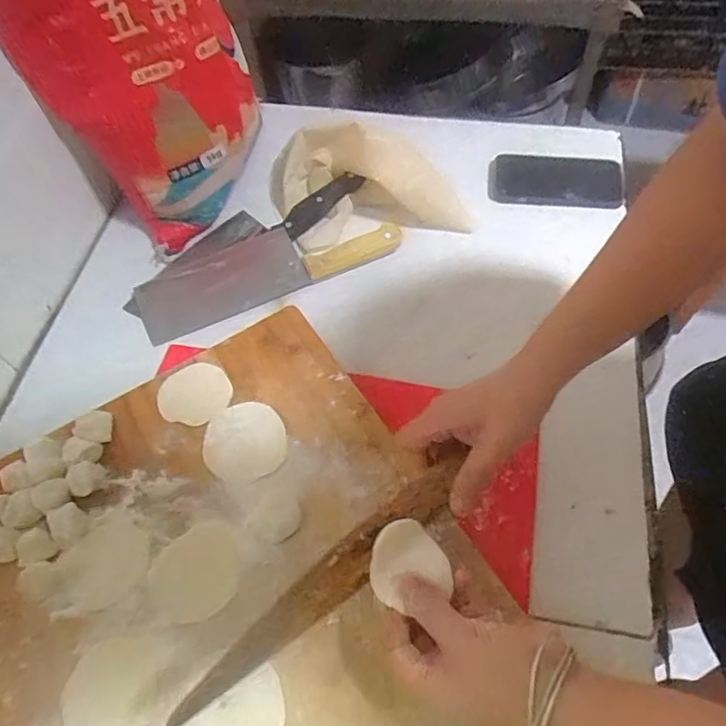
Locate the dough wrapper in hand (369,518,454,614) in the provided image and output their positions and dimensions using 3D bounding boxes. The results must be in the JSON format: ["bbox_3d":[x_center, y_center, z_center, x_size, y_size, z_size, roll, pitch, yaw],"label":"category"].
[{"bbox_3d":[0.028,0.127,0.369,0.048,0.011,0.049,-16,58,-8],"label":"dough wrapper in hand"}]

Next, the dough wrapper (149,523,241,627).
[{"bbox_3d":[-0.131,0.165,0.455,0.072,0.005,0.067,-31,62,-17],"label":"dough wrapper"}]

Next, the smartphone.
[{"bbox_3d":[0.228,-0.218,0.689,0.152,0.008,0.073,7,72,9],"label":"smartphone"}]

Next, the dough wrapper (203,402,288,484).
[{"bbox_3d":[-0.103,0.068,0.508,0.069,0.005,0.073,-4,58,-1],"label":"dough wrapper"}]

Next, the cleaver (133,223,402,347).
[{"bbox_3d":[-0.106,-0.109,0.642,0.287,0.026,0.087,-20,59,-11],"label":"cleaver"}]

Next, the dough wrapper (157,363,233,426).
[{"bbox_3d":[-0.156,0.029,0.535,0.064,0.004,0.062,-1,58,1],"label":"dough wrapper"}]

